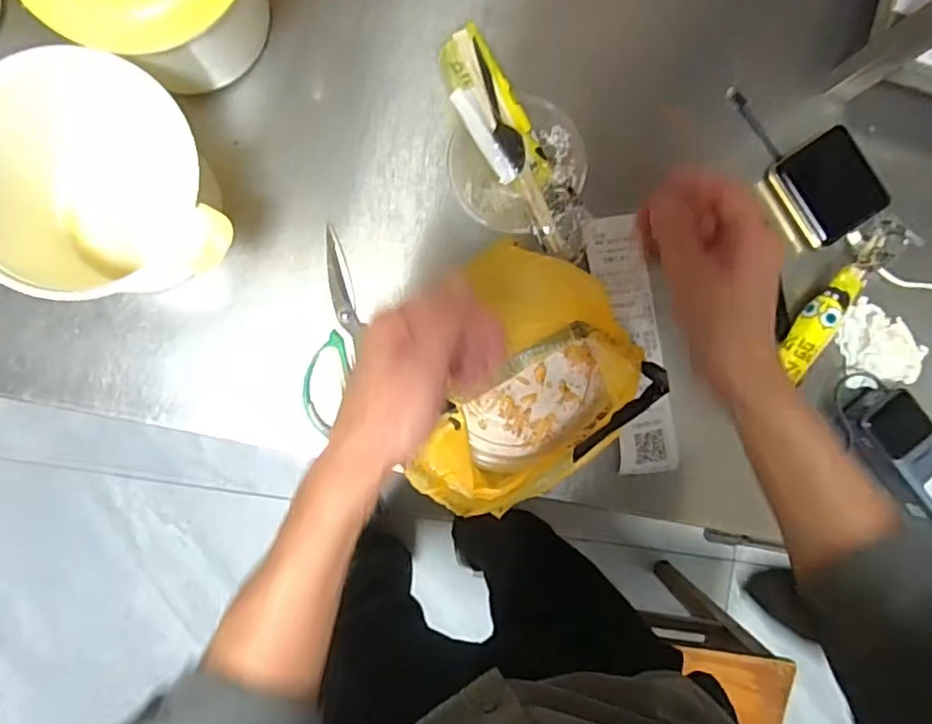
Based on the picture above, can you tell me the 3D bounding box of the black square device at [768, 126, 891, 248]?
[{"bbox_3d":[0.333,-0.160,0.573,0.079,0.020,0.088,-31,93,-3],"label":"black square device"}]

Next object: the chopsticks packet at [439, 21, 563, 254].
[{"bbox_3d":[0.034,-0.184,0.519,0.049,0.016,0.194,-29,92,-3],"label":"chopsticks packet"}]

